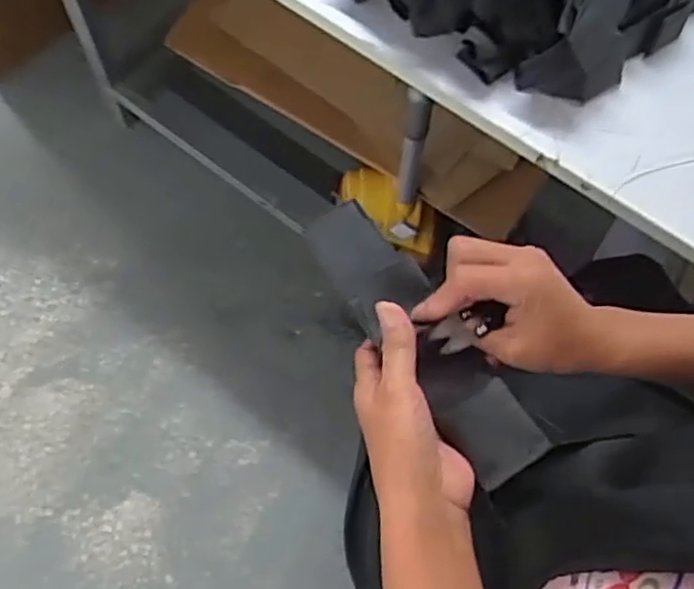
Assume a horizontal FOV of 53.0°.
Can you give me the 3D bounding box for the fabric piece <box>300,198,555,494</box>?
[{"bbox_3d":[0.041,0.022,0.416,0.047,0.026,0.192,-33,72,-14],"label":"fabric piece"}]

